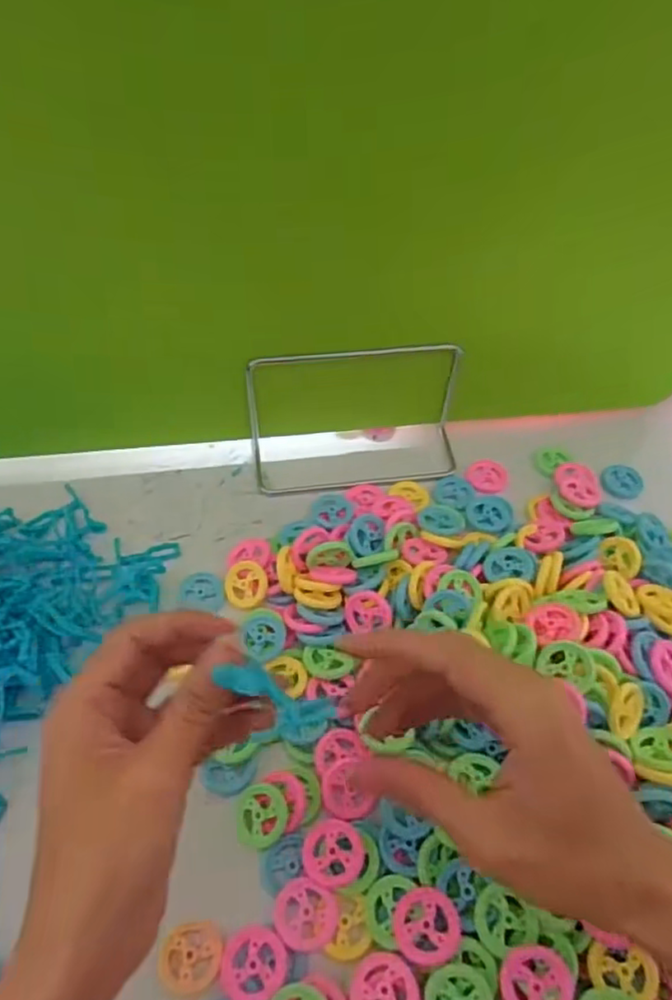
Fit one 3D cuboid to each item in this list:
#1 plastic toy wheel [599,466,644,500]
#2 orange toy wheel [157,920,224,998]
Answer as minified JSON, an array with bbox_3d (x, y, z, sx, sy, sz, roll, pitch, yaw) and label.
[{"bbox_3d":[0.213,-0.013,0.481,0.029,0.004,0.028,-2,65,5],"label":"plastic toy wheel"},{"bbox_3d":[-0.067,0.212,0.300,0.030,0.005,0.028,0,53,-1],"label":"orange toy wheel"}]

